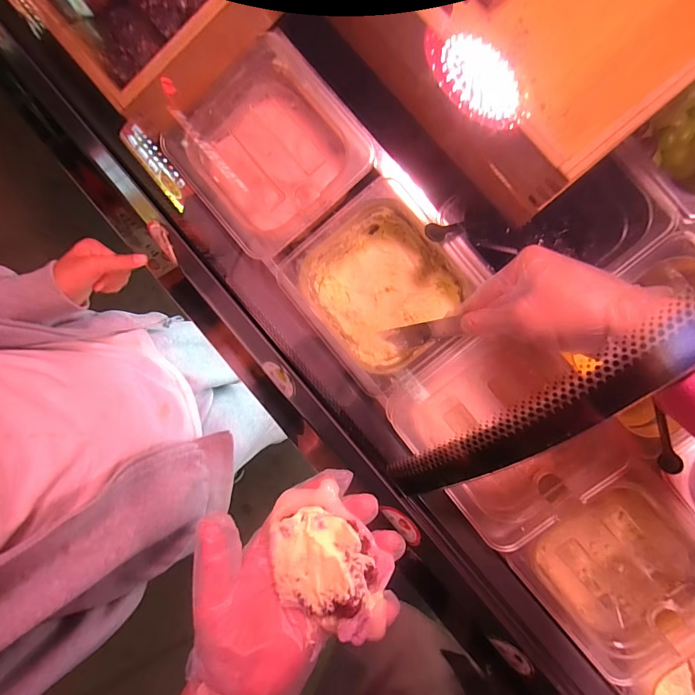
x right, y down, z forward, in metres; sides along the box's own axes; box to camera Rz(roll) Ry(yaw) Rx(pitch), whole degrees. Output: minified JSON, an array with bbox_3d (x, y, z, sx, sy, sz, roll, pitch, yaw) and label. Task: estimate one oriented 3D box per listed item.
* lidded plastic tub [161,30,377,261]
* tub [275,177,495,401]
[{"bbox_3d":[-0.077,-0.195,0.397,0.166,0.065,0.170,-41,86,2],"label":"lidded plastic tub"},{"bbox_3d":[0.038,-0.059,0.405,0.155,0.084,0.168,-38,86,2],"label":"tub"}]

